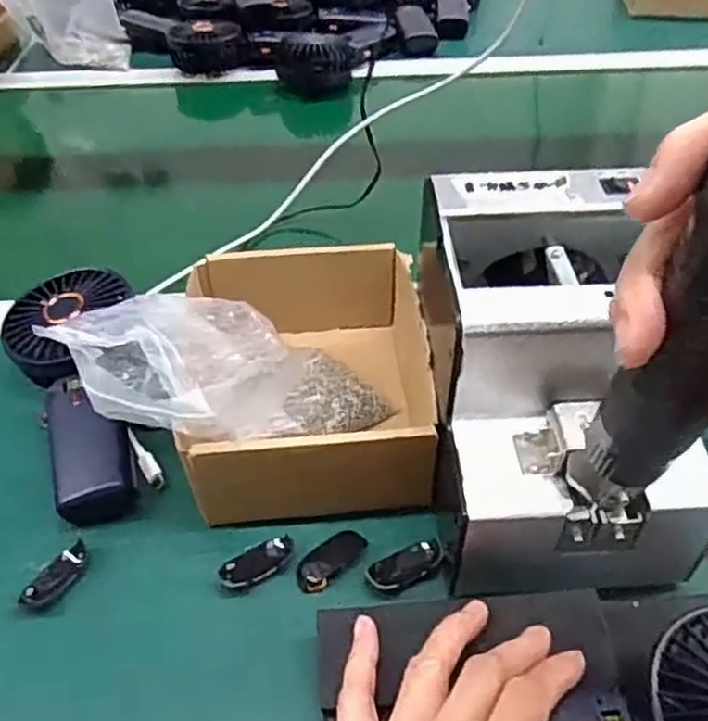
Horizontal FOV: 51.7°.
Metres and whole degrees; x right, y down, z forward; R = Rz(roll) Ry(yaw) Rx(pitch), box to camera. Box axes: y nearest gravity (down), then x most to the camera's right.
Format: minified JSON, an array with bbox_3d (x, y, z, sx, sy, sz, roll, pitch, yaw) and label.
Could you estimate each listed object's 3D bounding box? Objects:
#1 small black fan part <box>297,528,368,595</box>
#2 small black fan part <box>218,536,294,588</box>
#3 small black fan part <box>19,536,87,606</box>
[{"bbox_3d":[-0.012,0.106,0.392,0.043,0.004,0.019,-31,52,-28],"label":"small black fan part"},{"bbox_3d":[-0.052,0.107,0.391,0.042,0.004,0.019,-21,49,-21],"label":"small black fan part"},{"bbox_3d":[-0.158,0.115,0.389,0.017,0.006,0.040,27,50,24],"label":"small black fan part"}]

